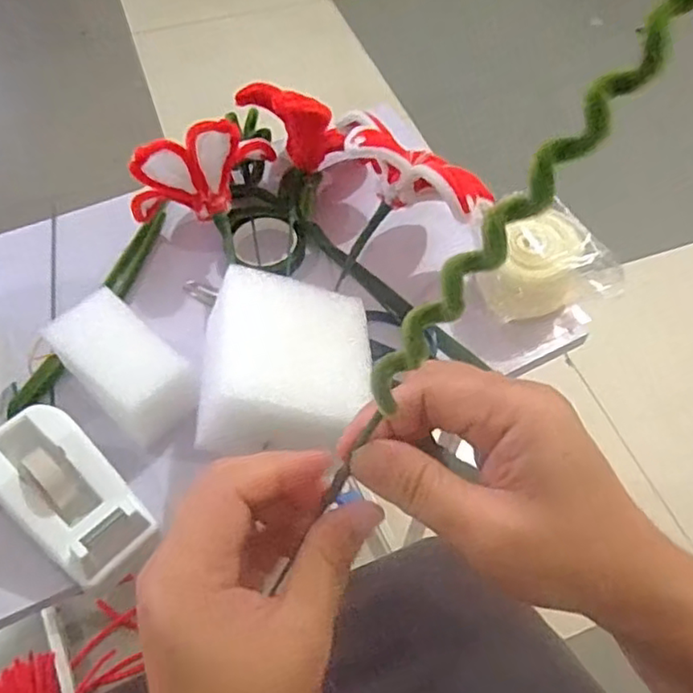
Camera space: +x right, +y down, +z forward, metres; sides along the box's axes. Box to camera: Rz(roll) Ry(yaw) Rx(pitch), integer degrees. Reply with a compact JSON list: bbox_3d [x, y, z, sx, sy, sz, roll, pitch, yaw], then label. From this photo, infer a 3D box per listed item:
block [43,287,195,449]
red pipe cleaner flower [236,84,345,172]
[{"bbox_3d":[-0.132,0.016,0.390,0.097,0.046,0.052,40,64,23],"label":"block"},{"bbox_3d":[-0.043,-0.164,0.468,0.085,0.049,0.021,30,61,18],"label":"red pipe cleaner flower"}]

